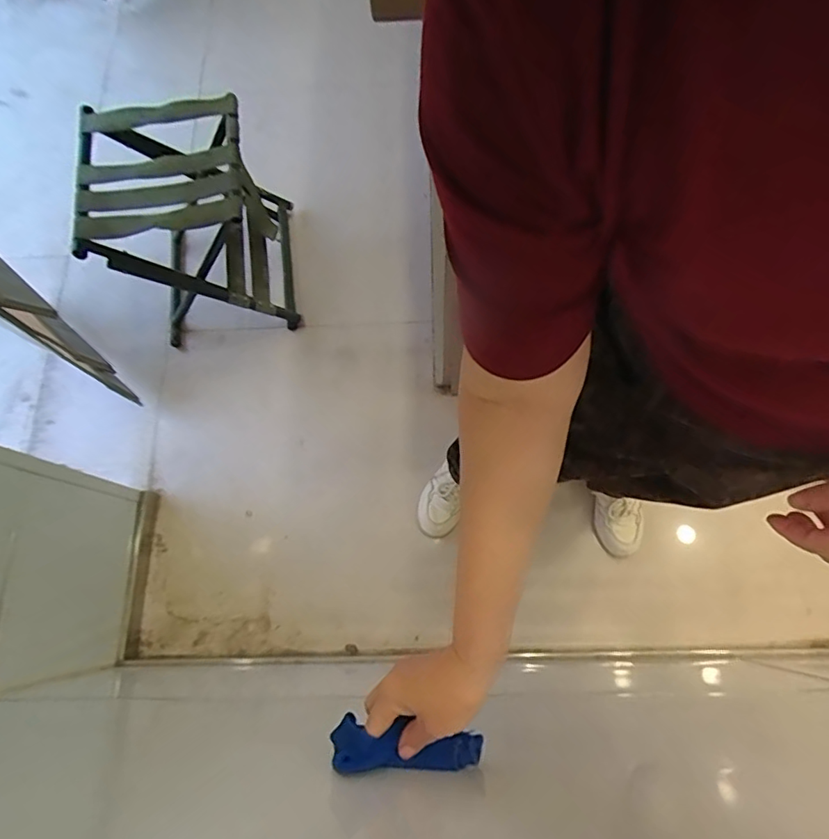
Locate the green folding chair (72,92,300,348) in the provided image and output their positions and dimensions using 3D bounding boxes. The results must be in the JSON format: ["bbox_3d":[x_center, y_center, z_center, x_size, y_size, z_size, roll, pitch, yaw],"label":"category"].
[{"bbox_3d":[-0.475,-0.434,1.180,0.337,0.476,0.352,-5,72,0],"label":"green folding chair"}]

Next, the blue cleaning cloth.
[{"bbox_3d":[-0.005,0.263,0.427,0.120,0.025,0.038,5,72,-4],"label":"blue cleaning cloth"}]

